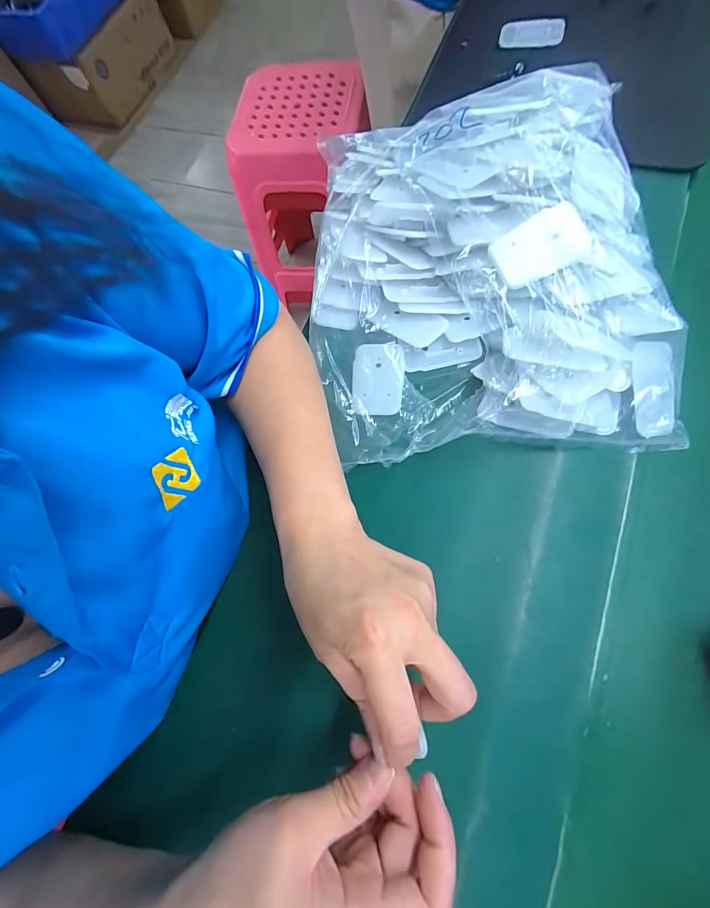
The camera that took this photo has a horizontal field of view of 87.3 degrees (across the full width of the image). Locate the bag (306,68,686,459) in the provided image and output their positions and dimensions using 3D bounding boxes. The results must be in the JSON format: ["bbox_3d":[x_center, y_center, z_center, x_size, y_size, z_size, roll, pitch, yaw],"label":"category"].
[{"bbox_3d":[0.093,-0.159,0.298,0.272,0.074,0.312,-5,70,6],"label":"bag"}]

